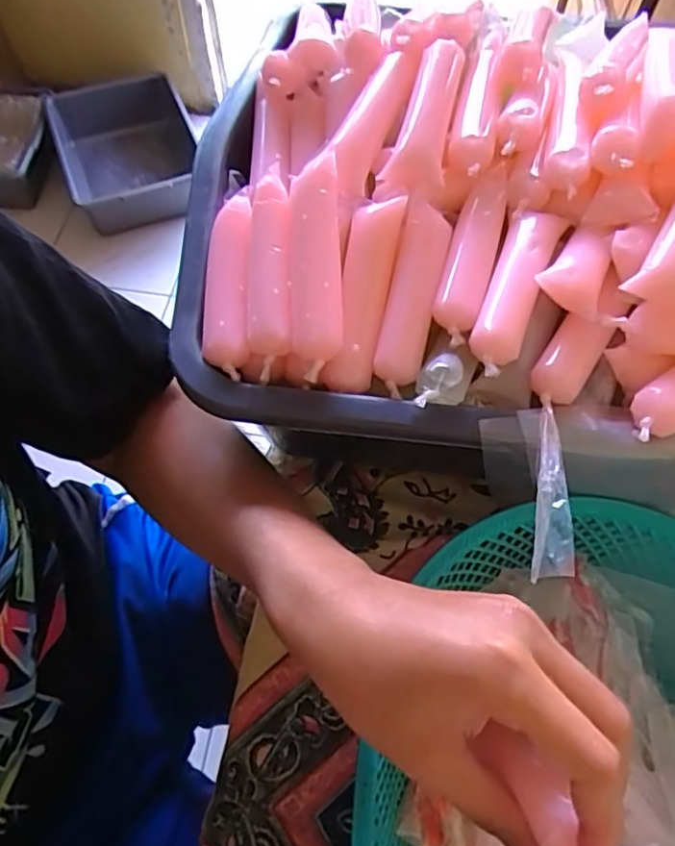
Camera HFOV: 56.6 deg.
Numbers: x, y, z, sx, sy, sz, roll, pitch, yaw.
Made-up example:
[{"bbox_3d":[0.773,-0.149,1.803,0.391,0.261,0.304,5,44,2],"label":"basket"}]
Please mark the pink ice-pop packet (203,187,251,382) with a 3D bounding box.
[{"bbox_3d":[-0.061,-0.078,0.345,0.026,0.019,0.111,-2,62,-1],"label":"pink ice-pop packet"}]

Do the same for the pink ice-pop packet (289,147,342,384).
[{"bbox_3d":[-0.012,-0.087,0.329,0.027,0.029,0.119,-2,62,-1],"label":"pink ice-pop packet"}]

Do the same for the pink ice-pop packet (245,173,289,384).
[{"bbox_3d":[-0.037,-0.080,0.340,0.023,0.031,0.110,-1,62,-1],"label":"pink ice-pop packet"}]

